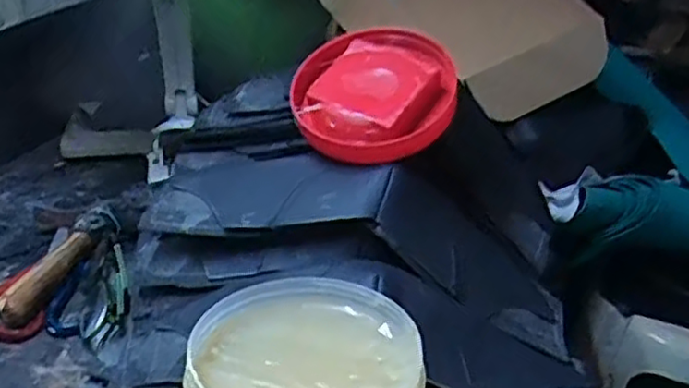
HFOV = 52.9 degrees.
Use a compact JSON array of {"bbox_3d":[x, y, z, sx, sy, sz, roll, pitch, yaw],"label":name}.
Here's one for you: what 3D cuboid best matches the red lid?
[{"bbox_3d":[0.019,-0.073,0.505,0.120,0.022,0.109,5,63,19],"label":"red lid"}]

